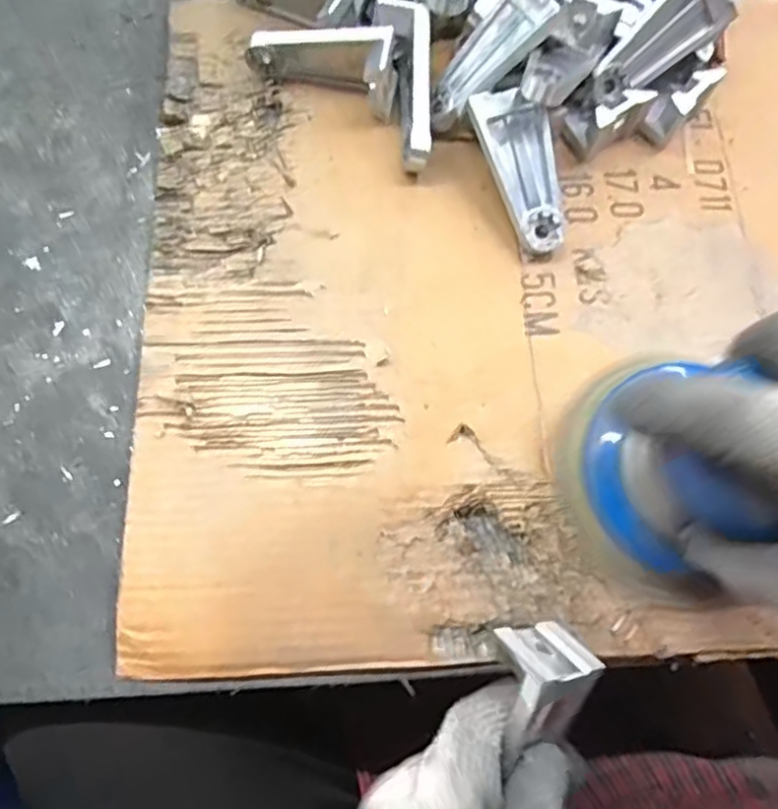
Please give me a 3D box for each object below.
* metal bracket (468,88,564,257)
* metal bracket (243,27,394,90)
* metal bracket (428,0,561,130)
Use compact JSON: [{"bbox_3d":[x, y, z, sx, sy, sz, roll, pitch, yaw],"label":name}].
[{"bbox_3d":[0.077,-0.132,0.371,0.035,0.016,0.092,-22,97,-8],"label":"metal bracket"},{"bbox_3d":[-0.041,-0.206,0.398,0.092,0.035,0.032,10,71,20],"label":"metal bracket"},{"bbox_3d":[0.055,-0.203,0.382,0.088,0.025,0.041,-41,74,24],"label":"metal bracket"}]

